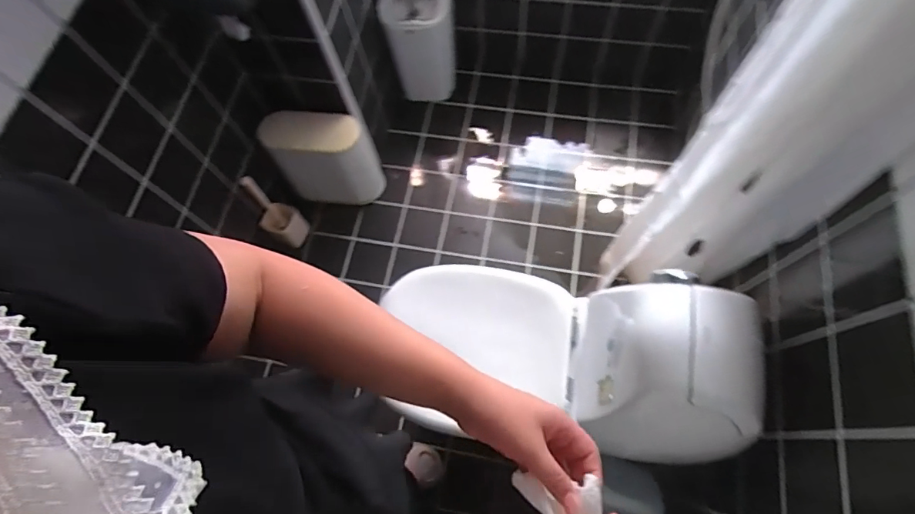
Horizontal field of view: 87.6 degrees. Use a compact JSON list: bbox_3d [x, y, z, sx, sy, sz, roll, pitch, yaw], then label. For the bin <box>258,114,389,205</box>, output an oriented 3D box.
[{"bbox_3d":[-0.424,-0.311,1.584,0.326,0.364,0.161,1,69,5],"label":"bin"}]

